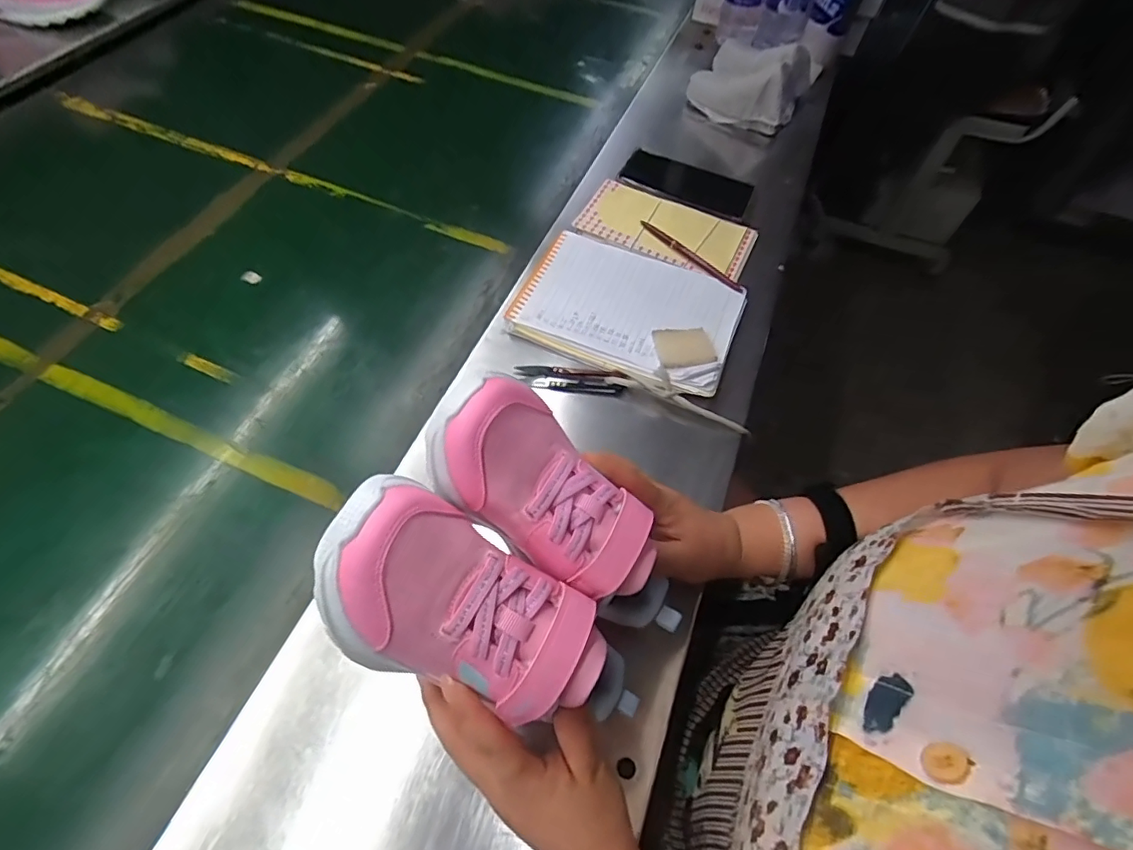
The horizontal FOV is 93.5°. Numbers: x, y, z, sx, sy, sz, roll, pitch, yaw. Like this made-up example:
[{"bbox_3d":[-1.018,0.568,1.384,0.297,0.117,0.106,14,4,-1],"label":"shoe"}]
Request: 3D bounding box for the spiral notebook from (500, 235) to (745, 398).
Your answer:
[{"bbox_3d":[0.064,-0.120,0.548,0.214,0.016,0.161,21,59,11],"label":"spiral notebook"}]

